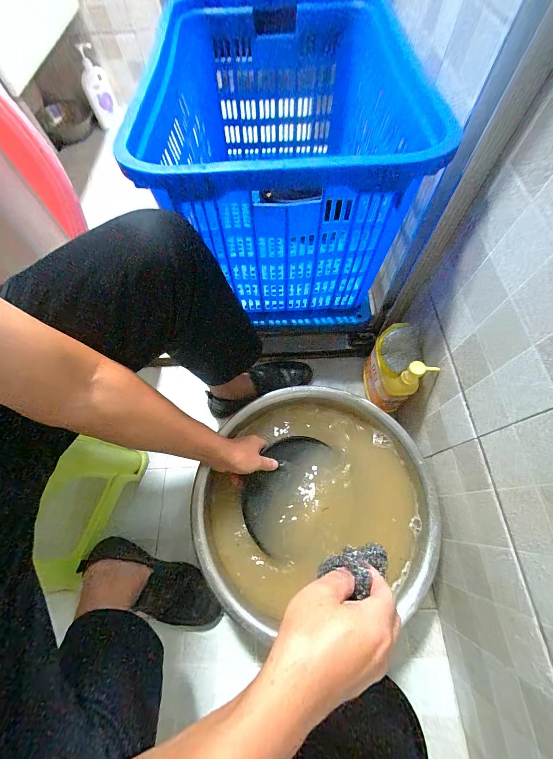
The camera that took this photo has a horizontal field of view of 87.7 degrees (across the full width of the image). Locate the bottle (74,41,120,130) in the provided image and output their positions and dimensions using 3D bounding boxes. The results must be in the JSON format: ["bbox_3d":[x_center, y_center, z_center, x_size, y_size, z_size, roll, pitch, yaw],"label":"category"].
[{"bbox_3d":[-0.739,-1.198,1.186,0.108,0.230,0.085,-23,67,-9],"label":"bottle"}]

